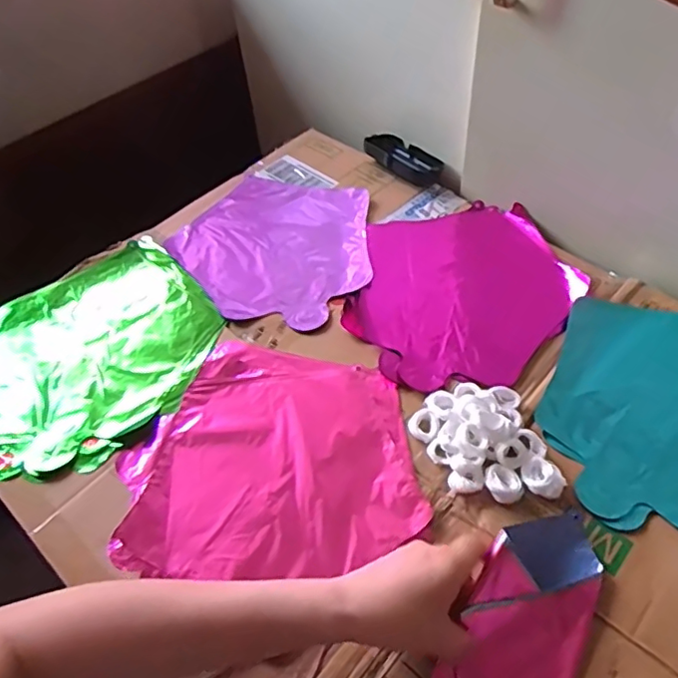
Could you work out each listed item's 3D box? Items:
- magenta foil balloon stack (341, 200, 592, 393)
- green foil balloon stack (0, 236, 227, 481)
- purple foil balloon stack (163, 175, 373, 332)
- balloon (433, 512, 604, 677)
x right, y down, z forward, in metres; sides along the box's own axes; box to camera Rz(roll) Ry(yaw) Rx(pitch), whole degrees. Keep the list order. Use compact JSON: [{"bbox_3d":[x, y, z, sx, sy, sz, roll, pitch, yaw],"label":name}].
[{"bbox_3d":[0.129,-0.054,0.615,0.215,0.025,0.253,9,52,12],"label":"magenta foil balloon stack"},{"bbox_3d":[-0.242,0.009,0.585,0.239,0.011,0.229,-32,55,-19],"label":"green foil balloon stack"},{"bbox_3d":[-0.065,-0.109,0.677,0.219,0.014,0.218,25,58,23],"label":"purple foil balloon stack"},{"bbox_3d":[0.100,0.238,0.392,0.080,0.031,0.269,28,67,23],"label":"balloon"}]

